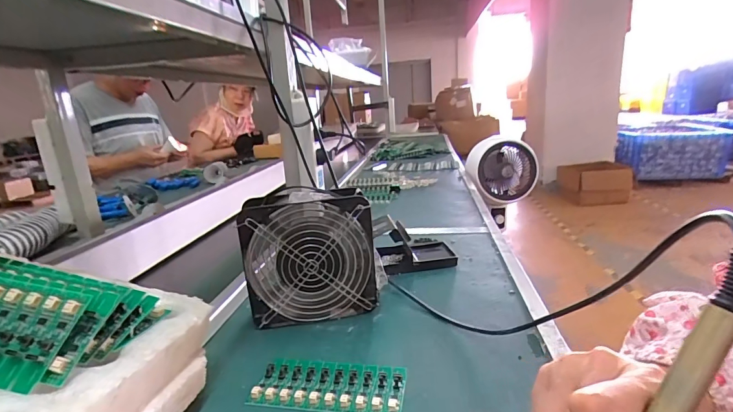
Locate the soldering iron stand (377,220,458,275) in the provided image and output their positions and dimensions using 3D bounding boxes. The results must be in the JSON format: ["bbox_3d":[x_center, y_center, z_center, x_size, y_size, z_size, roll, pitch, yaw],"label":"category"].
[{"bbox_3d":[0.076,0.058,0.617,0.126,0.065,0.078,-5,15,-8],"label":"soldering iron stand"}]

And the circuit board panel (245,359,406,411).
[{"bbox_3d":[-0.034,0.164,0.360,0.136,0.008,0.061,0,16,11],"label":"circuit board panel"}]

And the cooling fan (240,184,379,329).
[{"bbox_3d":[-0.068,0.060,0.473,0.154,0.155,0.050,-6,16,-11],"label":"cooling fan"}]

